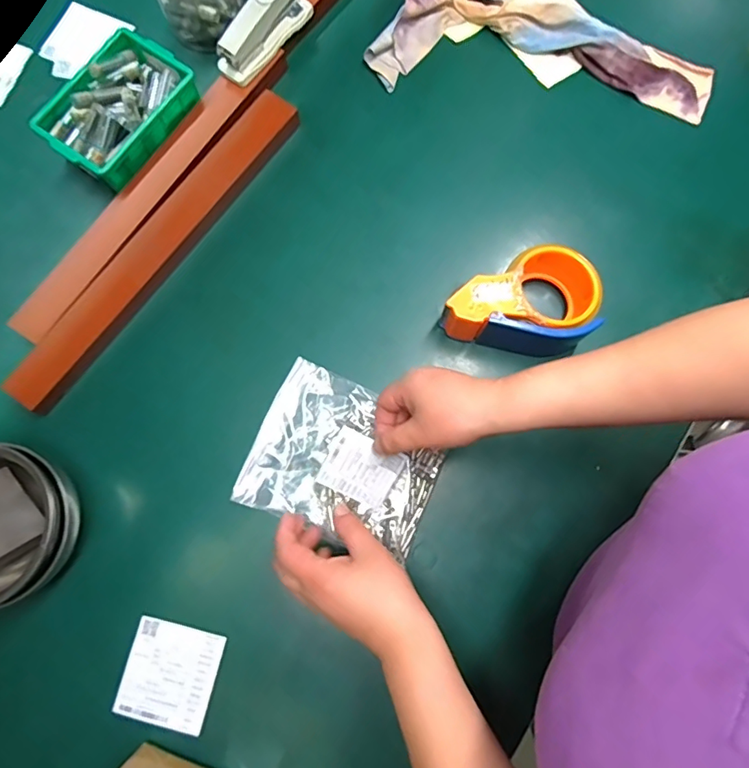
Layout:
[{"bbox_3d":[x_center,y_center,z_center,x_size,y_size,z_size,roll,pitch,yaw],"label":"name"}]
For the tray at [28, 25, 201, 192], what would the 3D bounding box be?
[{"bbox_3d":[-0.257,-0.276,0.521,0.098,0.052,0.146,36,80,6],"label":"tray"}]

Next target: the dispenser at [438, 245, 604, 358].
[{"bbox_3d":[0.144,-0.066,0.487,0.143,0.071,0.094,-27,80,-7],"label":"dispenser"}]

